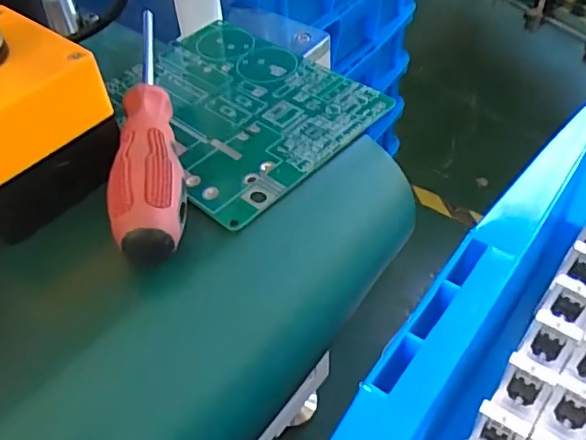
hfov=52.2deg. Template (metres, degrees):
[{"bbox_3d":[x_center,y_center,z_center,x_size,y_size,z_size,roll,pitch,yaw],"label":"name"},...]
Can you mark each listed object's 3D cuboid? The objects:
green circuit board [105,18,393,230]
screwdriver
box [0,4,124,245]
[{"bbox_3d":[-0.036,-0.063,0.330,0.142,0.006,0.119,34,59,28],"label":"green circuit board"},{"bbox_3d":[-0.070,-0.059,0.299,0.028,0.024,0.191,-8,49,-4],"label":"screwdriver"},{"bbox_3d":[-0.131,-0.049,0.266,0.089,0.085,0.075,32,57,27],"label":"box"}]

